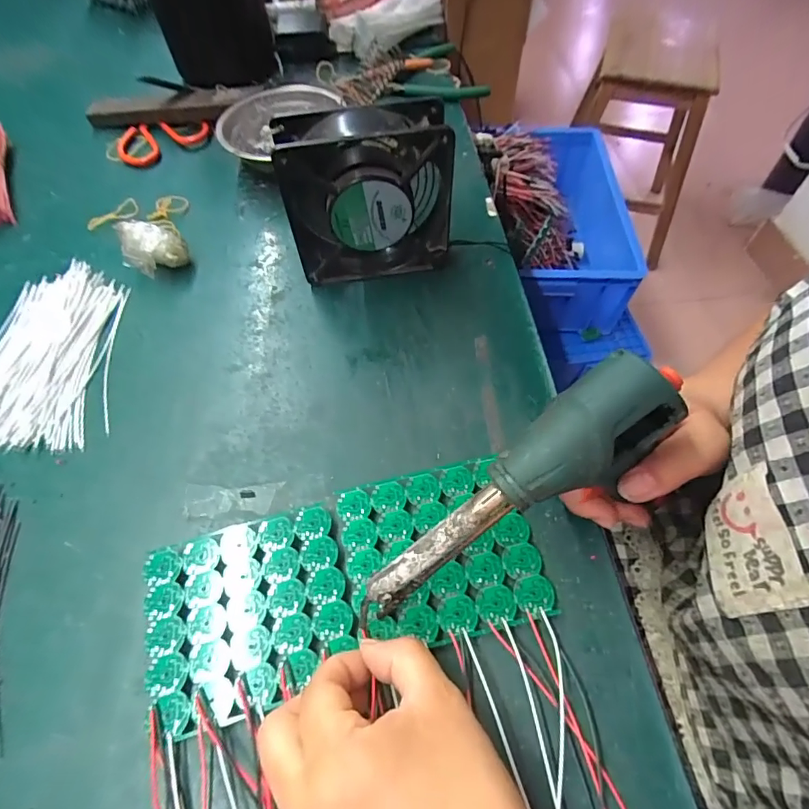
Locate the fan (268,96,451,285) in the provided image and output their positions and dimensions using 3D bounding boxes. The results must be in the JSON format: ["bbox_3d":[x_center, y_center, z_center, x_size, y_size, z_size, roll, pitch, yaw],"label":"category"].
[{"bbox_3d":[-0.026,-0.152,0.351,0.120,0.123,0.044,-7,58,-3],"label":"fan"}]

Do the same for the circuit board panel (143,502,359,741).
[{"bbox_3d":[-0.085,0.110,0.252,0.106,0.004,0.094,-16,61,-8],"label":"circuit board panel"}]

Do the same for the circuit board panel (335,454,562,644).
[{"bbox_3d":[0.020,0.082,0.268,0.105,0.004,0.095,-12,58,-6],"label":"circuit board panel"}]

